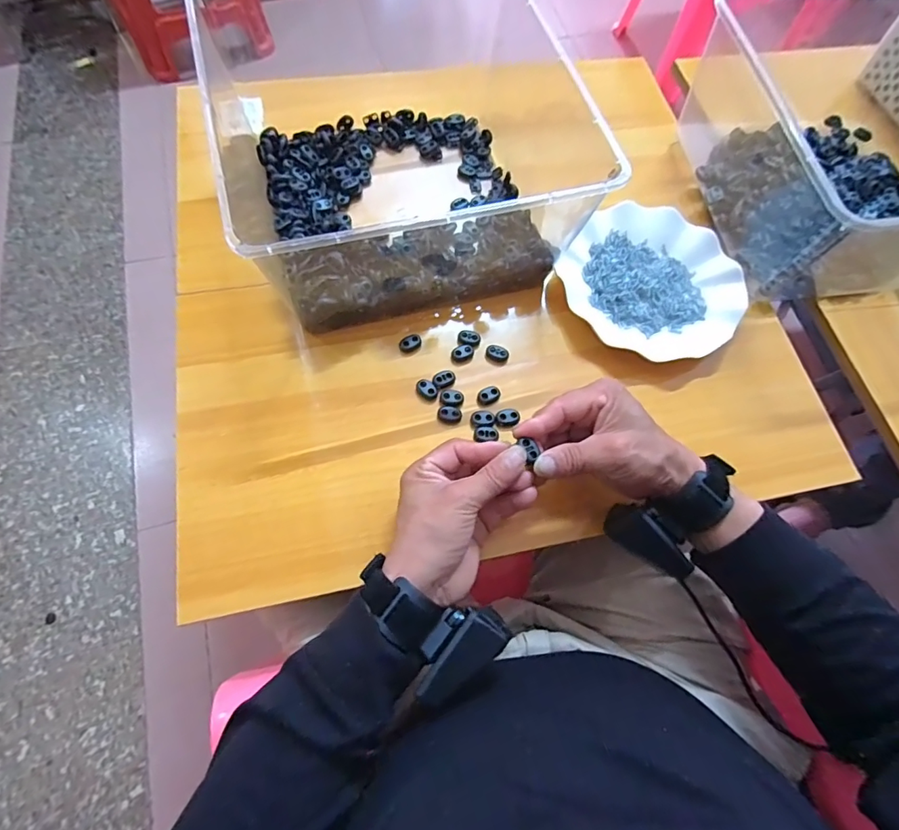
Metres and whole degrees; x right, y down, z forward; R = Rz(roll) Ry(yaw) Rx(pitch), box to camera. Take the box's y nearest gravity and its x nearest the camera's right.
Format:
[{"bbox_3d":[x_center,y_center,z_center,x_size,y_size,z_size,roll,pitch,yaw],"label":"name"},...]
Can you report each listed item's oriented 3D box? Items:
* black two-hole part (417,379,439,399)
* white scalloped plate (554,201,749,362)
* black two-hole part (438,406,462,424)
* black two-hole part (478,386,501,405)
[{"bbox_3d":[-0.021,-0.024,0.439,0.015,0.004,0.021,-41,75,-17],"label":"black two-hole part"},{"bbox_3d":[0.208,-0.135,0.492,0.174,0.034,0.170,1,67,-2],"label":"white scalloped plate"},{"bbox_3d":[0.000,0.000,0.432,0.021,0.005,0.015,3,67,-1],"label":"black two-hole part"},{"bbox_3d":[0.037,-0.018,0.438,0.021,0.006,0.014,-23,70,-11],"label":"black two-hole part"}]

